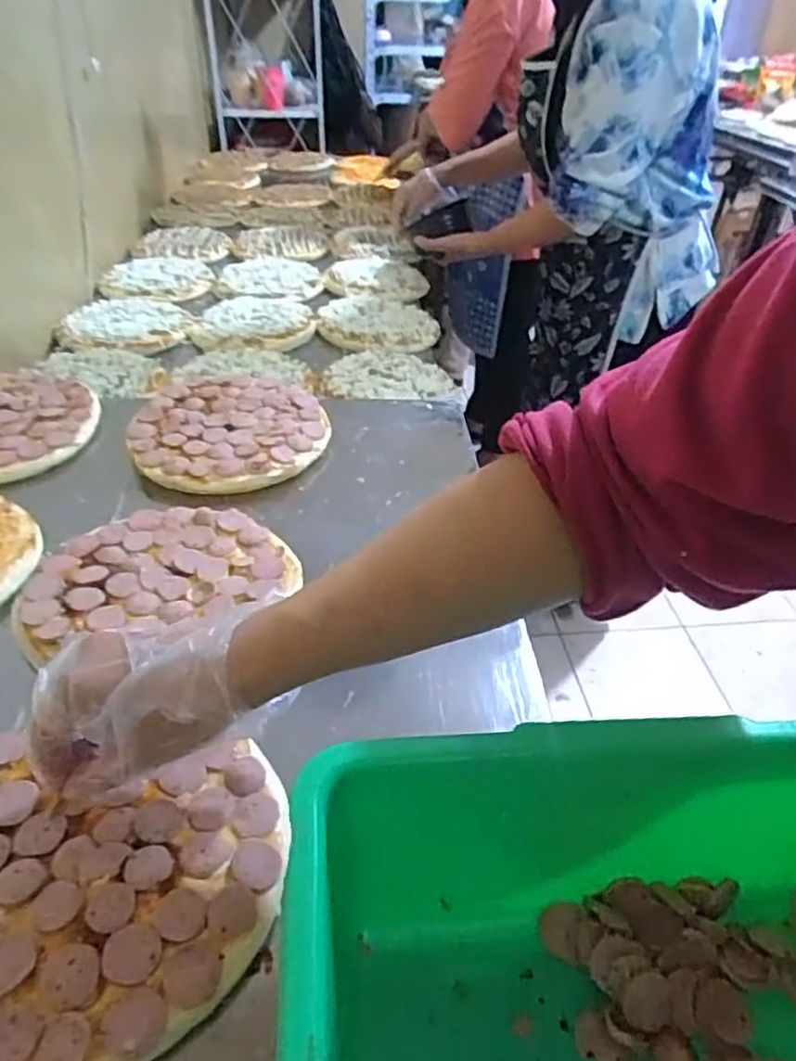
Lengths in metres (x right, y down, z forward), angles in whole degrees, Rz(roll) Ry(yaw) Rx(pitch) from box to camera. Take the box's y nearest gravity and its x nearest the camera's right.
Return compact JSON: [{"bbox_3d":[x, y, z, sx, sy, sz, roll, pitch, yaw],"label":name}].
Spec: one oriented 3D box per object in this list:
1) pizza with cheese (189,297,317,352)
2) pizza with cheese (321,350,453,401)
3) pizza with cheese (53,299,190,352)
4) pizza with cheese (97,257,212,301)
[{"bbox_3d":[-0.241,-0.348,1.150,0.197,0.016,0.214,-5,40,-11],"label":"pizza with cheese"},{"bbox_3d":[-0.014,-0.224,1.003,0.183,0.025,0.151,0,39,-5],"label":"pizza with cheese"},{"bbox_3d":[-0.456,-0.347,1.167,0.212,0.023,0.210,3,39,-2],"label":"pizza with cheese"},{"bbox_3d":[-0.471,-0.497,1.355,0.203,0.024,0.199,-9,41,-16],"label":"pizza with cheese"}]

